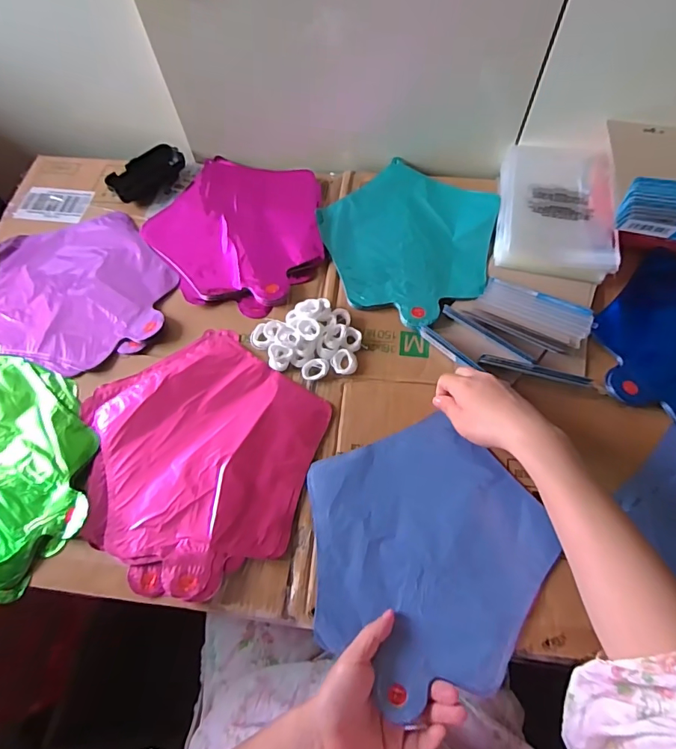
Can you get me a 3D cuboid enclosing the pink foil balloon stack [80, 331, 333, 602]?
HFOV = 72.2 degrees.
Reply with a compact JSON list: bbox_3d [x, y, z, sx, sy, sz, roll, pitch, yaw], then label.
[{"bbox_3d":[-0.147,0.077,0.474,0.248,0.011,0.238,33,69,16],"label":"pink foil balloon stack"}]

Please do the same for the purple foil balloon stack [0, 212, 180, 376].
[{"bbox_3d":[-0.318,-0.110,0.570,0.229,0.013,0.227,2,64,3],"label":"purple foil balloon stack"}]

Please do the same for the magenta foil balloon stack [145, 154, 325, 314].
[{"bbox_3d":[-0.124,-0.194,0.608,0.233,0.018,0.233,32,69,16],"label":"magenta foil balloon stack"}]

